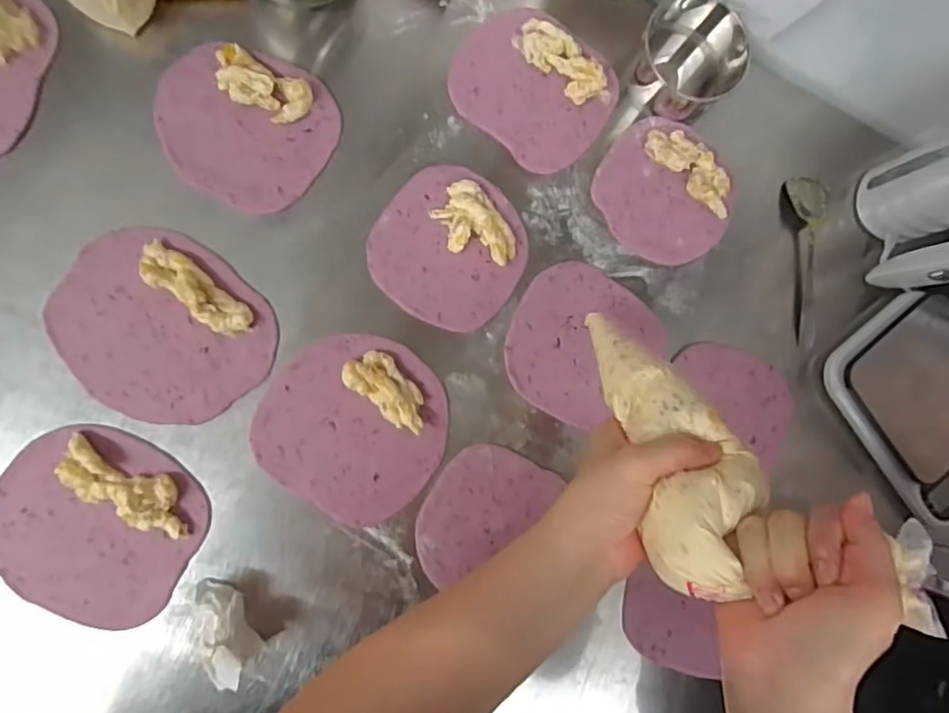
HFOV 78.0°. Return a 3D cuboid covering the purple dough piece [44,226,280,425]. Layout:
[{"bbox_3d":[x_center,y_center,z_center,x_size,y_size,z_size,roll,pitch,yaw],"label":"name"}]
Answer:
[{"bbox_3d":[-0.249,-0.023,0.464,0.161,0.020,0.138,43,82,-5],"label":"purple dough piece"}]

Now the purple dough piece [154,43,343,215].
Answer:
[{"bbox_3d":[-0.193,-0.193,0.491,0.139,0.007,0.127,0,90,-9],"label":"purple dough piece"}]

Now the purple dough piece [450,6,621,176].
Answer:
[{"bbox_3d":[0.056,-0.247,0.530,0.142,0.016,0.124,37,82,-6],"label":"purple dough piece"}]

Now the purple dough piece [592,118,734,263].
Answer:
[{"bbox_3d":[0.183,-0.156,0.549,0.129,0.013,0.123,0,87,-9],"label":"purple dough piece"}]

